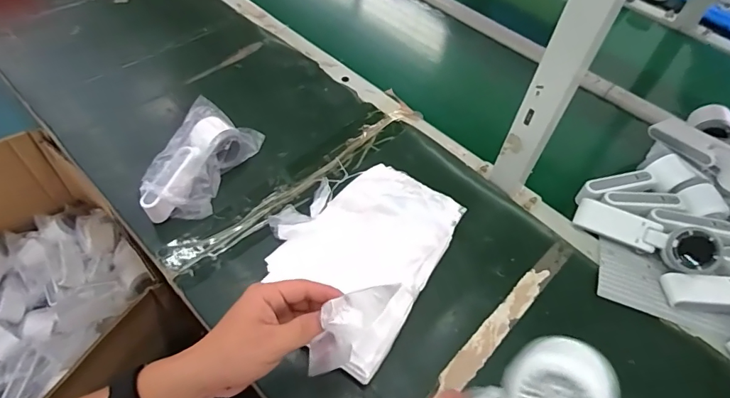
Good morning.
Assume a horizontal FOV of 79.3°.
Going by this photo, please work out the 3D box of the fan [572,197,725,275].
[{"bbox_3d":[0.364,0.042,0.570,0.166,0.048,0.052,31,59,18],"label":"fan"}]

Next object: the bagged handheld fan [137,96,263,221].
[{"bbox_3d":[-0.228,-0.046,0.603,0.103,0.063,0.186,19,56,11],"label":"bagged handheld fan"}]

